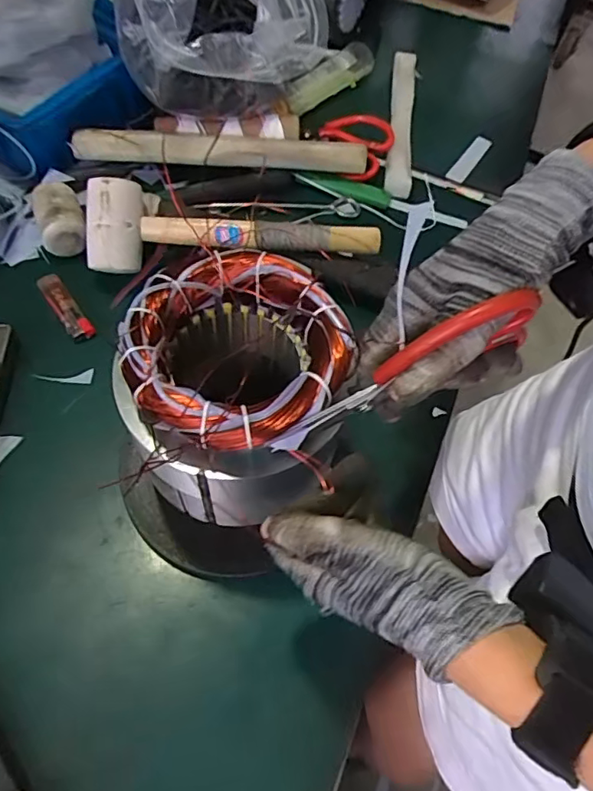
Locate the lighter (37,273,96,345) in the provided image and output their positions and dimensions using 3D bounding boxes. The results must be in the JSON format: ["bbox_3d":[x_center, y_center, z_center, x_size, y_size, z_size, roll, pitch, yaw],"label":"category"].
[{"bbox_3d":[-0.233,-0.091,0.547,0.024,0.012,0.095,-32,67,-21],"label":"lighter"}]

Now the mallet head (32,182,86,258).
[{"bbox_3d":[-0.249,-0.186,0.574,0.047,0.048,0.072,-17,62,-14],"label":"mallet head"}]

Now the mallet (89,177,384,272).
[{"bbox_3d":[-0.064,-0.179,0.566,0.295,0.043,0.090,-4,96,-8],"label":"mallet"}]

